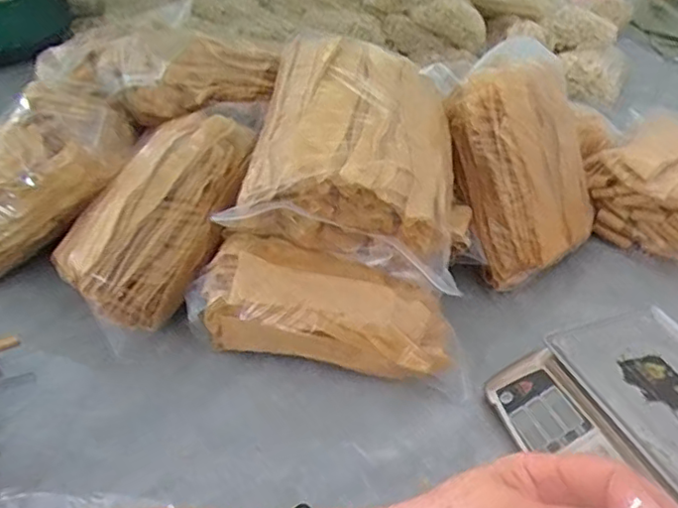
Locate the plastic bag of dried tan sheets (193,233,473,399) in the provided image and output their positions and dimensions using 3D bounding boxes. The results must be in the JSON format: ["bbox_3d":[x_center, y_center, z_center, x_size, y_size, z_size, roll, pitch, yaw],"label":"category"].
[{"bbox_3d":[-0.018,0.093,1.049,0.478,0.139,0.125,12,39,12],"label":"plastic bag of dried tan sheets"}]

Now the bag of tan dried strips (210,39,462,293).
[{"bbox_3d":[0.027,-0.182,1.082,0.341,0.177,0.436,2,56,11],"label":"bag of tan dried strips"}]

